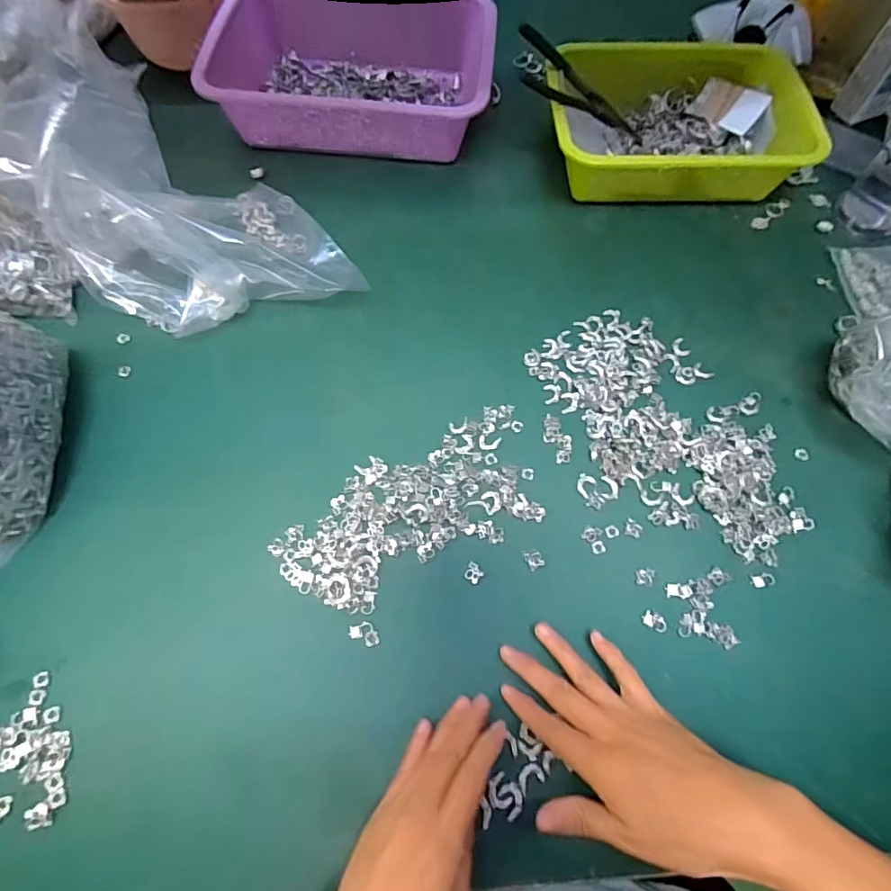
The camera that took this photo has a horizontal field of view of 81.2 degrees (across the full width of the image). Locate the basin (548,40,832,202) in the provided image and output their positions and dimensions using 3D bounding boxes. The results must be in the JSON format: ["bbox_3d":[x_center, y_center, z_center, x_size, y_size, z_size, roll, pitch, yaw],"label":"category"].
[{"bbox_3d":[0.241,-0.350,0.565,0.255,0.085,0.168,1,66,-2],"label":"basin"}]

